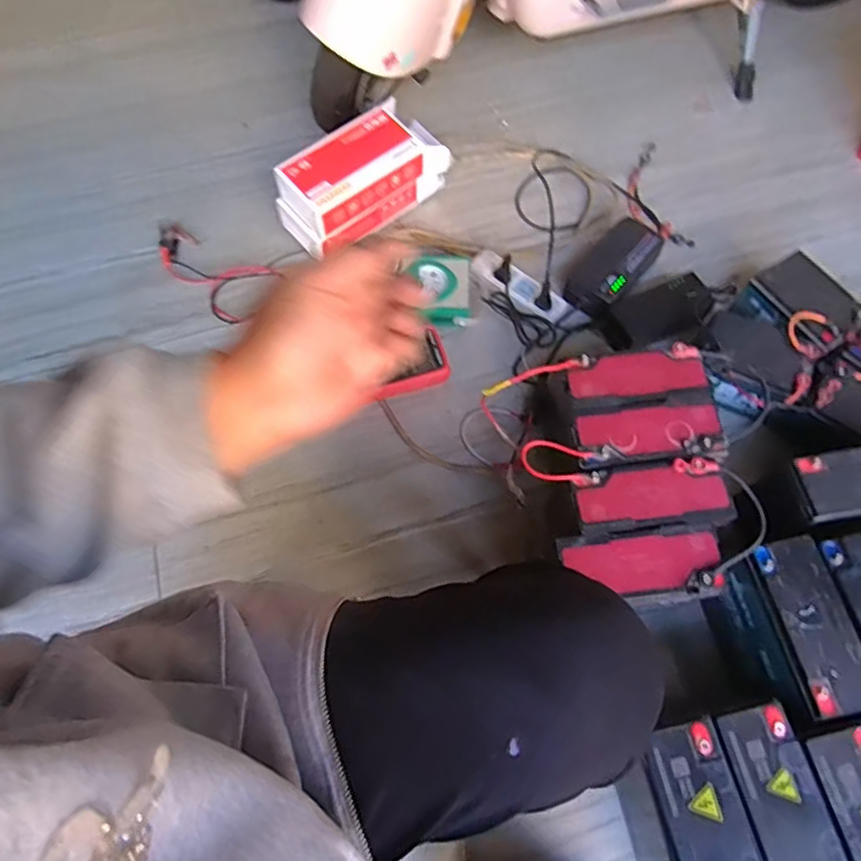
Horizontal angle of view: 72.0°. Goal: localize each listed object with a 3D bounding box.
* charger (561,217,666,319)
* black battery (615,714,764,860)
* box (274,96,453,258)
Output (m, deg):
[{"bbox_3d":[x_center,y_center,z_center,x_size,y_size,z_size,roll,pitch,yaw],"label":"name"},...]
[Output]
[{"bbox_3d":[0.302,-0.269,0.965,0.091,0.057,0.188,38,73,13],"label":"charger"},{"bbox_3d":[0.257,0.399,0.623,0.078,0.169,0.179,-9,69,-4],"label":"black battery"},{"bbox_3d":[-0.105,-0.408,0.973,0.284,0.129,0.128,-38,74,-14],"label":"box"}]

